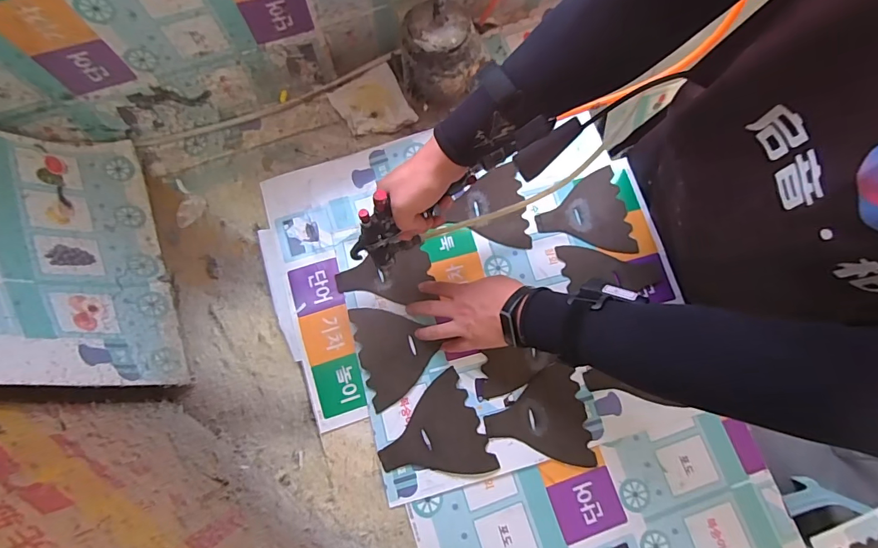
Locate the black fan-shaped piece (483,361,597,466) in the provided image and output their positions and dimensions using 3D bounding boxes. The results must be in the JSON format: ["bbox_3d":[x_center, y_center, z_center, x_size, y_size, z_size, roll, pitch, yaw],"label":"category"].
[{"bbox_3d":[0.127,0.191,0.564,0.129,0.006,0.125,-9,77,-3],"label":"black fan-shaped piece"}]

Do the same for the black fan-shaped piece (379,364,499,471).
[{"bbox_3d":[-0.011,0.210,0.555,0.129,0.006,0.128,-23,78,-6],"label":"black fan-shaped piece"}]

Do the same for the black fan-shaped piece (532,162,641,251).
[{"bbox_3d":[0.210,-0.088,0.633,0.132,0.007,0.126,-7,77,-3],"label":"black fan-shaped piece"}]

